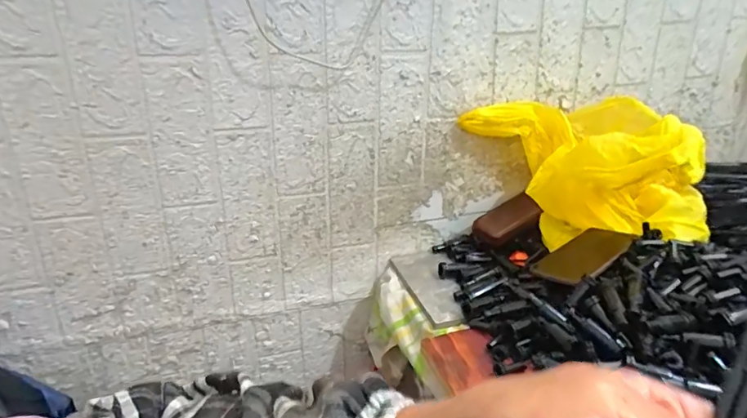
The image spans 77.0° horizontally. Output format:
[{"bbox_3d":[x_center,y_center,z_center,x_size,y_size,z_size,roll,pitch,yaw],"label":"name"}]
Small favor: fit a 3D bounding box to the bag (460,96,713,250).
[{"bbox_3d":[0.328,-0.050,0.706,0.275,0.190,0.305,-15,27,-35],"label":"bag"}]

